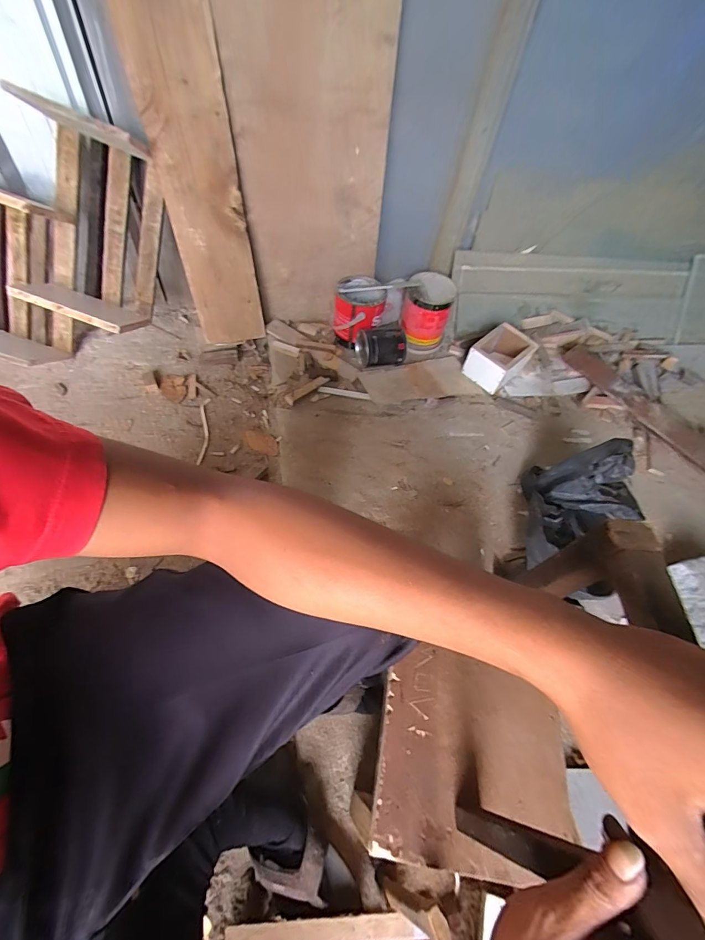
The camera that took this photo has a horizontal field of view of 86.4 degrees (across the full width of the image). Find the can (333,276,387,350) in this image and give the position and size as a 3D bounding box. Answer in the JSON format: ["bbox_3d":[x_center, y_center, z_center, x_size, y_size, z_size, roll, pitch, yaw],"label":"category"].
[{"bbox_3d":[0.021,-0.477,1.130,0.140,0.133,0.150,4,56,-6],"label":"can"}]

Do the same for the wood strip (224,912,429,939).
[{"bbox_3d":[-0.041,0.593,0.480,0.259,0.017,0.027,-14,56,8],"label":"wood strip"}]

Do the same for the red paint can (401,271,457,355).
[{"bbox_3d":[0.230,-0.496,1.192,0.152,0.176,0.185,6,55,-1],"label":"red paint can"}]

